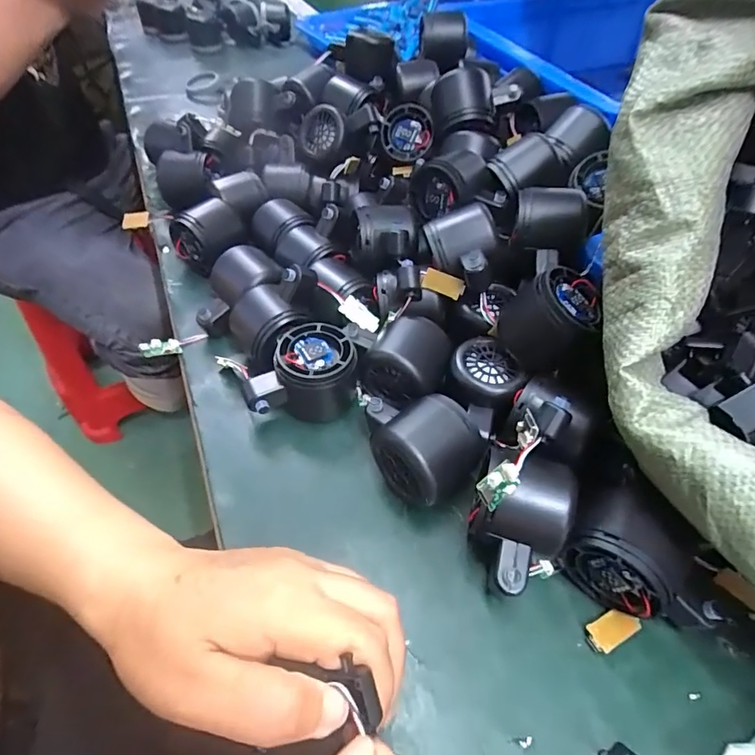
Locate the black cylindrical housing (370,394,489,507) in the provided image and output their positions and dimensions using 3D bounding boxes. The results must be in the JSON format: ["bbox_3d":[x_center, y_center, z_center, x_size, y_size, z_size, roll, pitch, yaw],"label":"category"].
[{"bbox_3d":[0.034,0.048,0.314,0.062,0.058,0.062,36,58,26],"label":"black cylindrical housing"}]

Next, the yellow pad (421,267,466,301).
[{"bbox_3d":[0.051,-0.073,0.370,0.032,0.016,0.004,24,21,10],"label":"yellow pad"}]

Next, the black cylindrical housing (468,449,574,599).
[{"bbox_3d":[0.082,0.087,0.279,0.054,0.061,0.078,15,51,11],"label":"black cylindrical housing"}]

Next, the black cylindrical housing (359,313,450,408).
[{"bbox_3d":[0.023,-0.015,0.357,0.056,0.047,0.061,19,52,14],"label":"black cylindrical housing"}]

